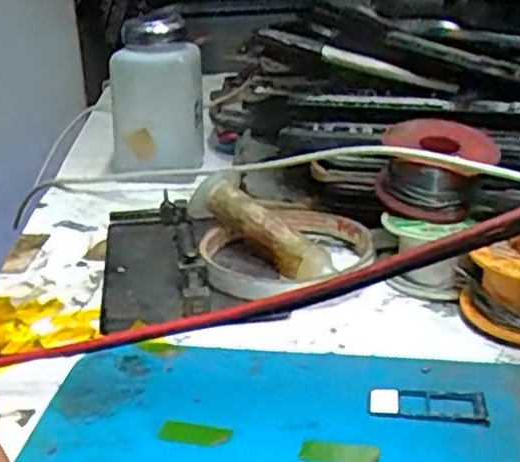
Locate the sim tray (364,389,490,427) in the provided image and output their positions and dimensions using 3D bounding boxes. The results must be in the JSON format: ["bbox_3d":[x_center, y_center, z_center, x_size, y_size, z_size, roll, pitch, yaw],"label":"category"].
[{"bbox_3d":[0.056,0.058,0.246,0.038,0.004,0.015,3,23,11],"label":"sim tray"}]

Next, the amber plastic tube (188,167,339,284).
[{"bbox_3d":[0.001,-0.002,0.355,0.018,0.023,0.091,-20,41,-37],"label":"amber plastic tube"}]

